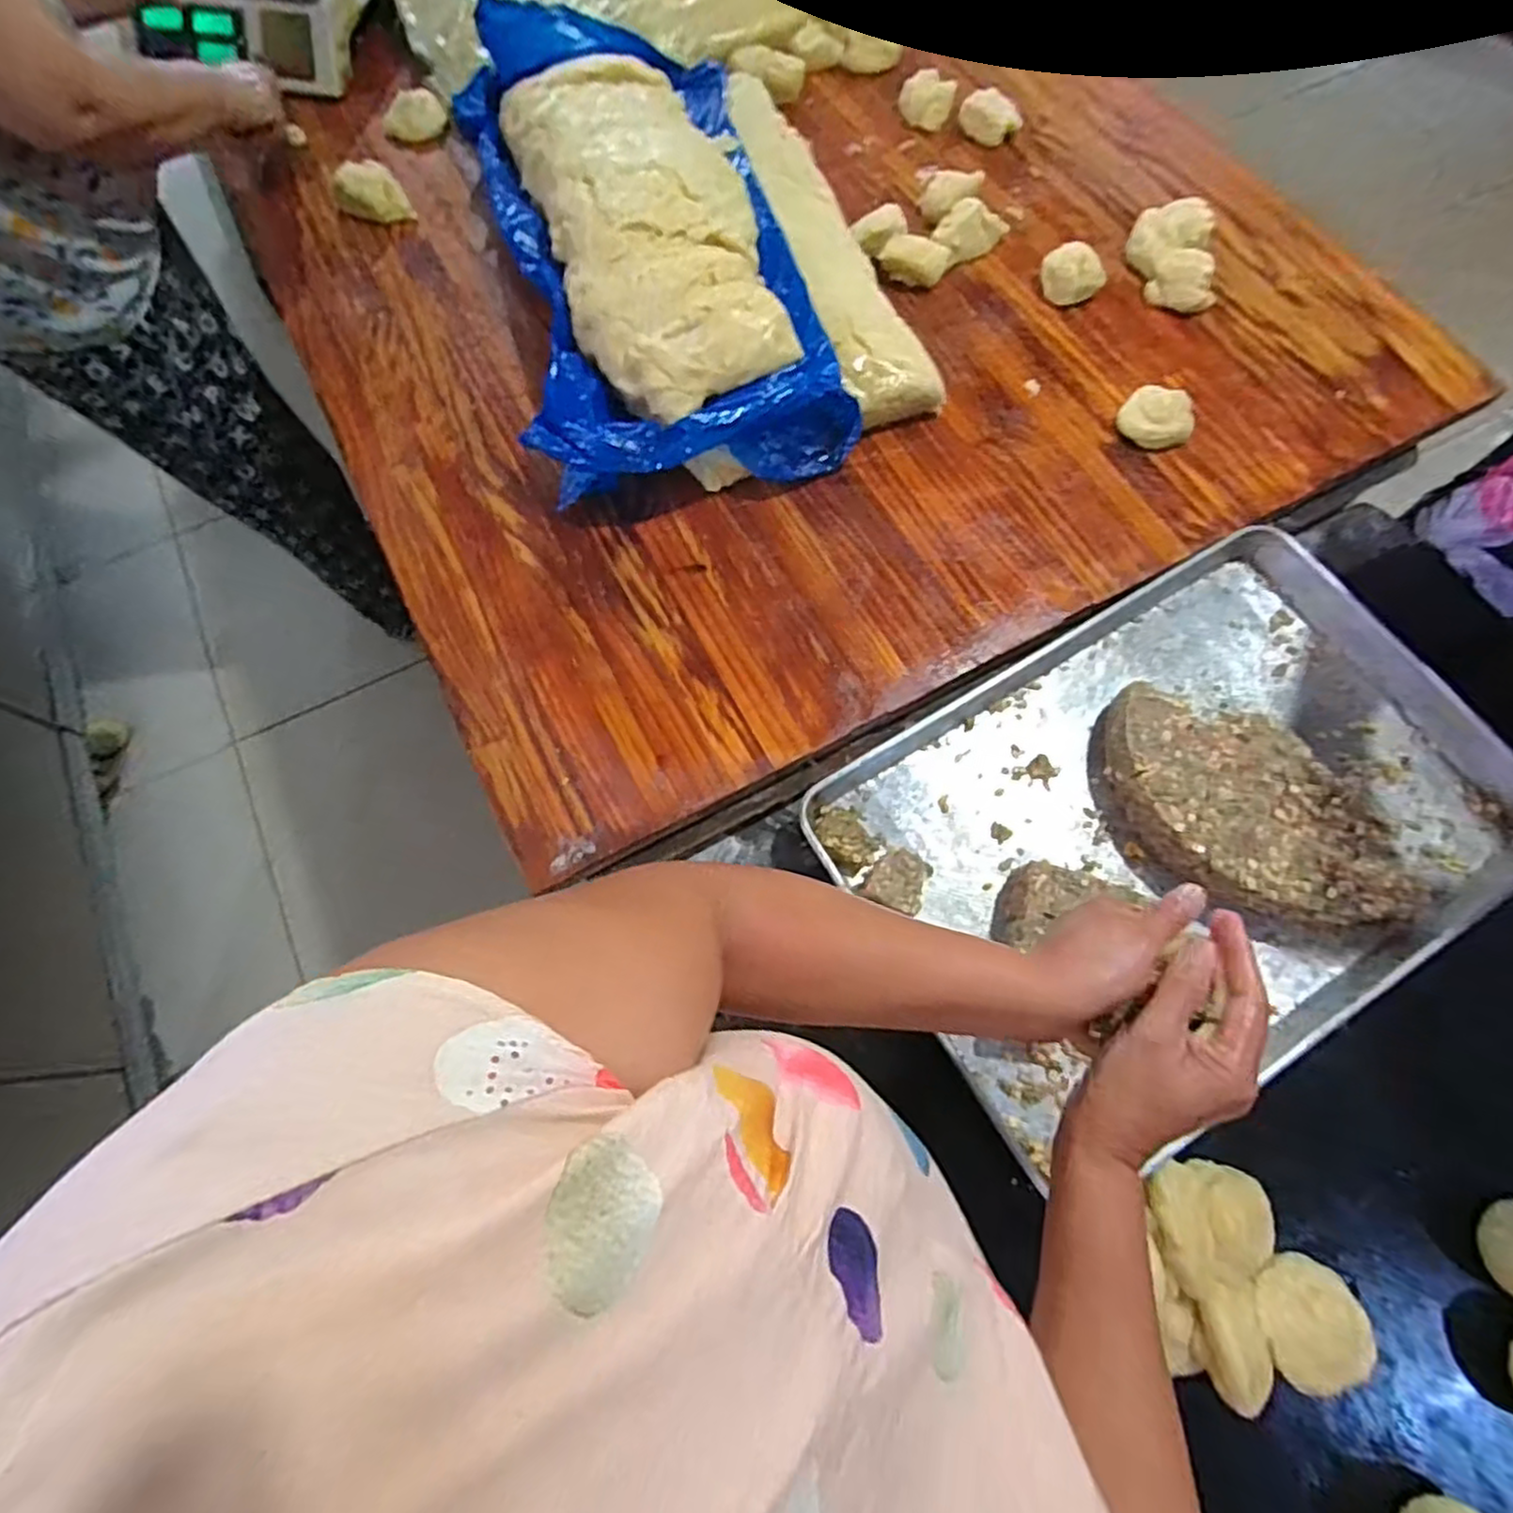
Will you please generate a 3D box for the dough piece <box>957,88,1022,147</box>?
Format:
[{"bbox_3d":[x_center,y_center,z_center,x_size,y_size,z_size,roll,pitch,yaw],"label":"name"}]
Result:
[{"bbox_3d":[0.317,-0.864,0.964,0.075,0.038,0.054,38,76,14],"label":"dough piece"}]

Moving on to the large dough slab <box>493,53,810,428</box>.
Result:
[{"bbox_3d":[-0.130,-0.618,0.806,0.226,0.079,0.521,-20,71,-5],"label":"large dough slab"}]

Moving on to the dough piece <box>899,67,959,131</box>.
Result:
[{"bbox_3d":[0.235,-0.908,0.984,0.072,0.029,0.087,13,72,7],"label":"dough piece"}]

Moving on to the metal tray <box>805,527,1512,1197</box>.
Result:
[{"bbox_3d":[0.398,0.053,0.669,0.596,0.062,0.398,-30,72,-8],"label":"metal tray"}]

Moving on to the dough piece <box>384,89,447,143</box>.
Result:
[{"bbox_3d":[-0.488,-0.912,1.014,0.082,0.023,0.090,-1,71,2],"label":"dough piece"}]

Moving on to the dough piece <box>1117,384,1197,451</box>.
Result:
[{"bbox_3d":[0.446,-0.378,0.791,0.076,0.031,0.058,33,75,12],"label":"dough piece"}]

